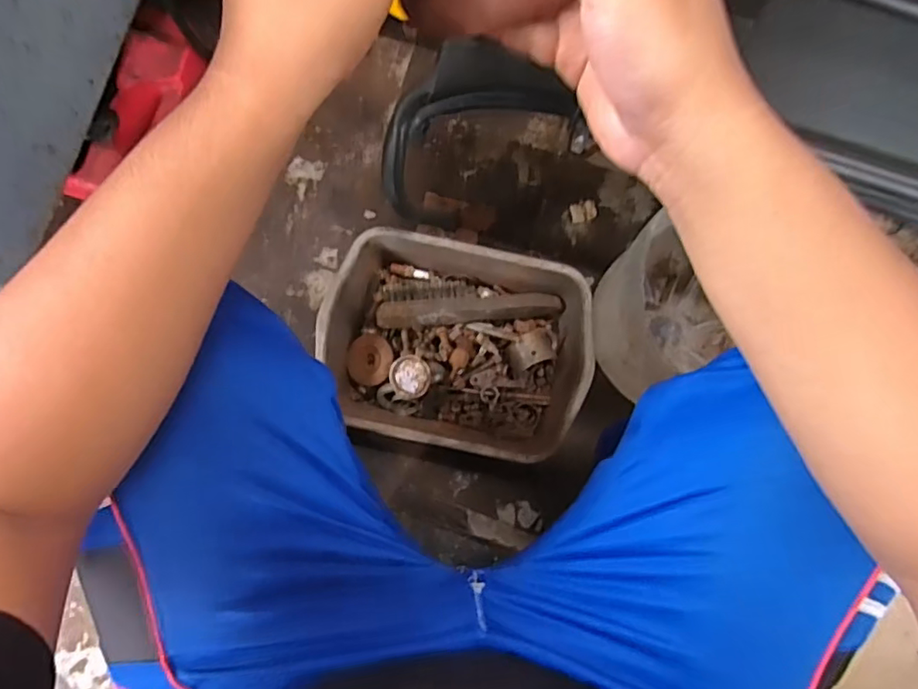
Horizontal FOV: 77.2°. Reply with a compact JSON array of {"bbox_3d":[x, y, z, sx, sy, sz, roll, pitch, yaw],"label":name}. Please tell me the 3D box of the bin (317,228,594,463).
[{"bbox_3d":[-0.005,0.004,0.791,0.336,0.121,0.254,12,84,0],"label":"bin"}]

